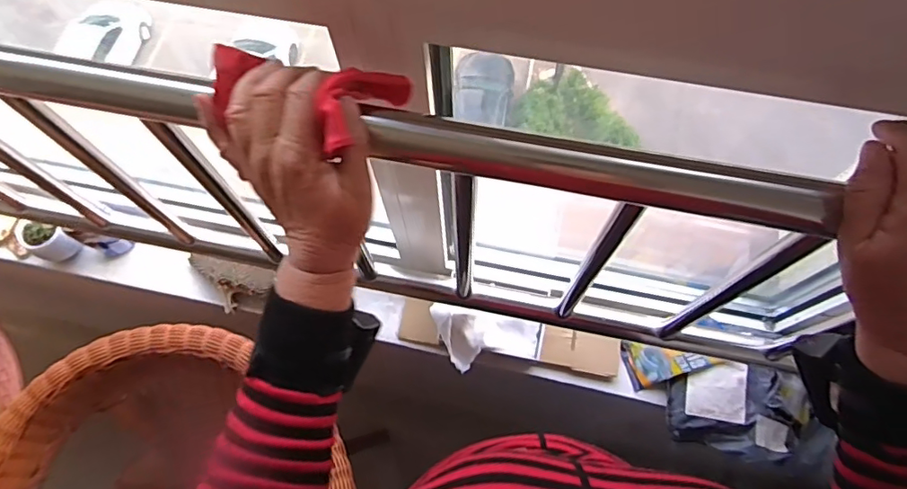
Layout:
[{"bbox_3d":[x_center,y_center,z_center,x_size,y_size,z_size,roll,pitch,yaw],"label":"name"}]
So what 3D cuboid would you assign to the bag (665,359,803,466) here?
[{"bbox_3d":[0.391,0.232,0.749,0.159,0.065,0.121,10,68,5],"label":"bag"}]

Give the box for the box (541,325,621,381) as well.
[{"bbox_3d":[0.191,0.161,0.810,0.118,0.022,0.060,13,69,6],"label":"box"}]

